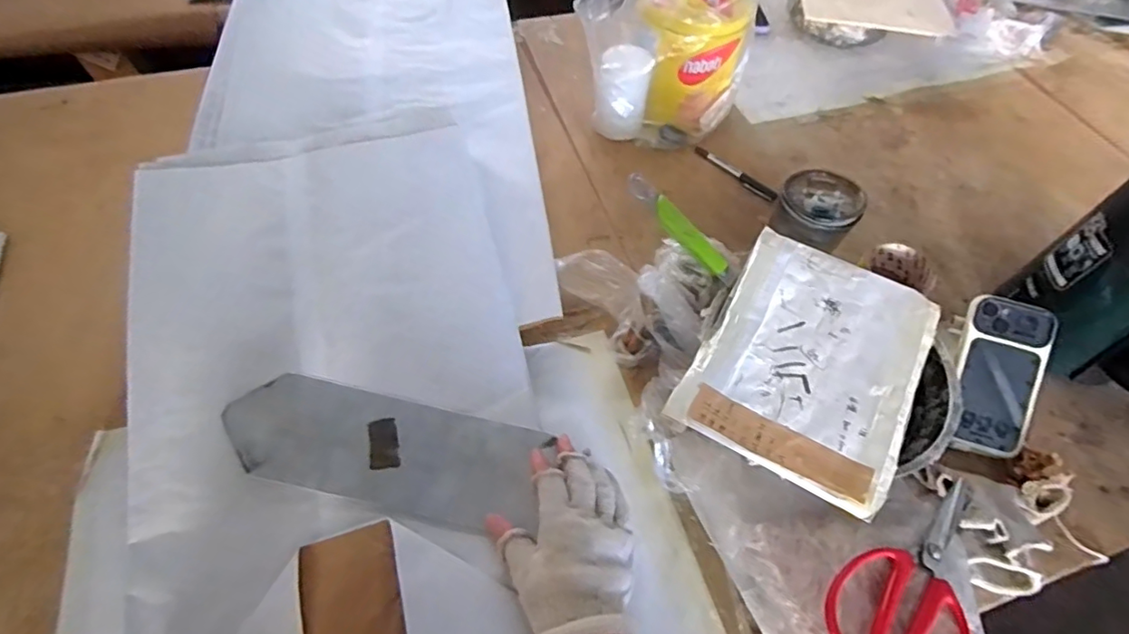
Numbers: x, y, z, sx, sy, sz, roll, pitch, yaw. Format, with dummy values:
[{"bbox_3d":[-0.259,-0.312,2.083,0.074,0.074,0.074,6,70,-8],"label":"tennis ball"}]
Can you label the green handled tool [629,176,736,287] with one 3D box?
[{"bbox_3d":[0.122,-0.091,0.575,0.022,0.021,0.149,-41,86,-23],"label":"green handled tool"}]

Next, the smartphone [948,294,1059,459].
[{"bbox_3d":[0.425,0.059,0.536,0.072,0.017,0.152,12,88,8],"label":"smartphone"}]

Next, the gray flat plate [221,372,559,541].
[{"bbox_3d":[-0.162,0.123,0.504,0.277,0.007,0.096,13,68,0],"label":"gray flat plate"}]

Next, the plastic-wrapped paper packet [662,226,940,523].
[{"bbox_3d":[0.231,0.034,0.514,0.179,0.011,0.248,27,62,17],"label":"plastic-wrapped paper packet"}]

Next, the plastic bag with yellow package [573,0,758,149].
[{"bbox_3d":[0.137,-0.366,0.756,0.218,0.207,0.162,-20,59,-12],"label":"plastic bag with yellow package"}]

